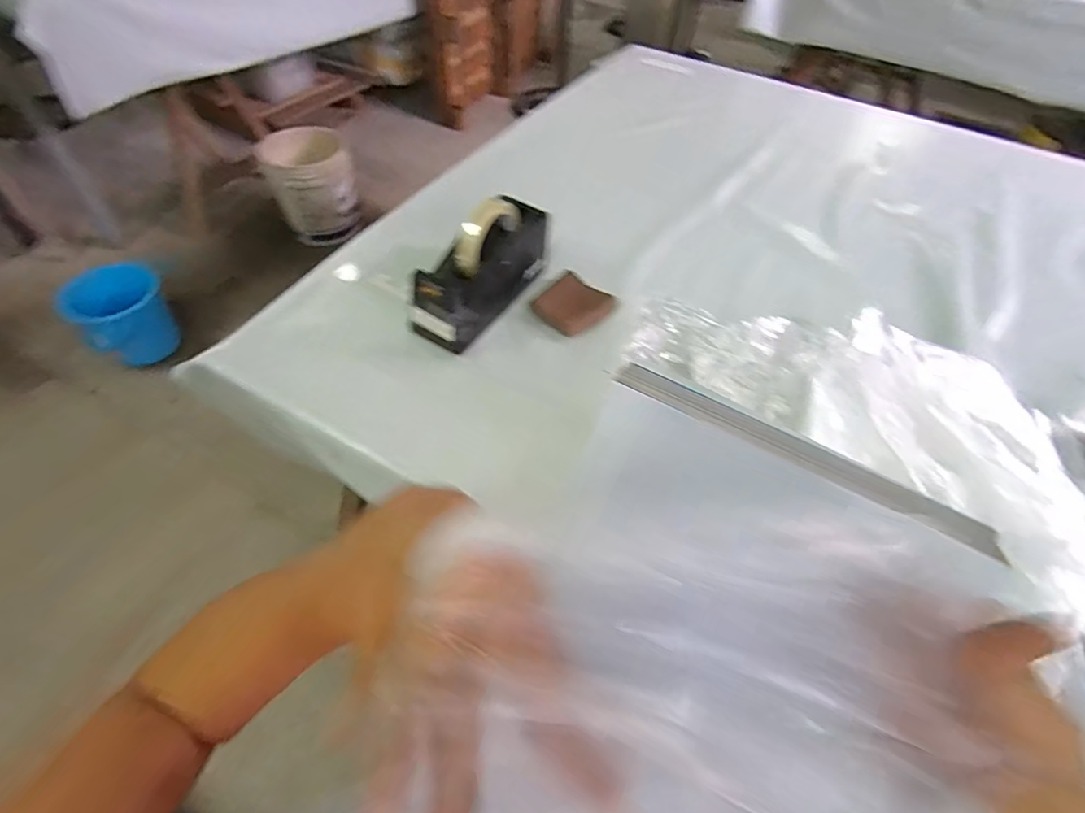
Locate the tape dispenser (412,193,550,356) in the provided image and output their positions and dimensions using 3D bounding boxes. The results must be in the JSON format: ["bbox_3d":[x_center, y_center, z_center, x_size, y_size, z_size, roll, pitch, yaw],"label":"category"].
[{"bbox_3d":[-0.069,-0.172,0.624,0.072,0.110,0.205,30,56,18],"label":"tape dispenser"}]

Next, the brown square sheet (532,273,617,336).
[{"bbox_3d":[0.040,-0.131,0.663,0.081,0.010,0.088,34,57,20],"label":"brown square sheet"}]

